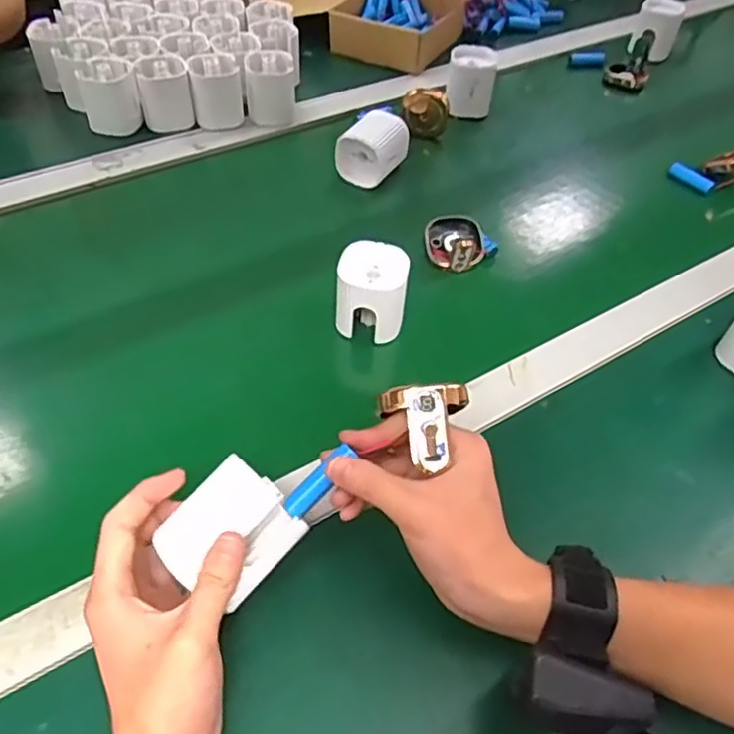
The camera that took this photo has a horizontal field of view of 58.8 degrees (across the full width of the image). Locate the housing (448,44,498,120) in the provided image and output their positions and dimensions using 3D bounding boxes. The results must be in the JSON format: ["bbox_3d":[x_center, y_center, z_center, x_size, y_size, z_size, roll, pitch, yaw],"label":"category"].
[{"bbox_3d":[0.127,-0.349,0.795,0.062,0.071,0.056,7,48,4],"label":"housing"}]

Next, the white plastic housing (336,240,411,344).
[{"bbox_3d":[0.004,-0.061,0.535,0.055,0.061,0.053,3,48,1],"label":"white plastic housing"}]

